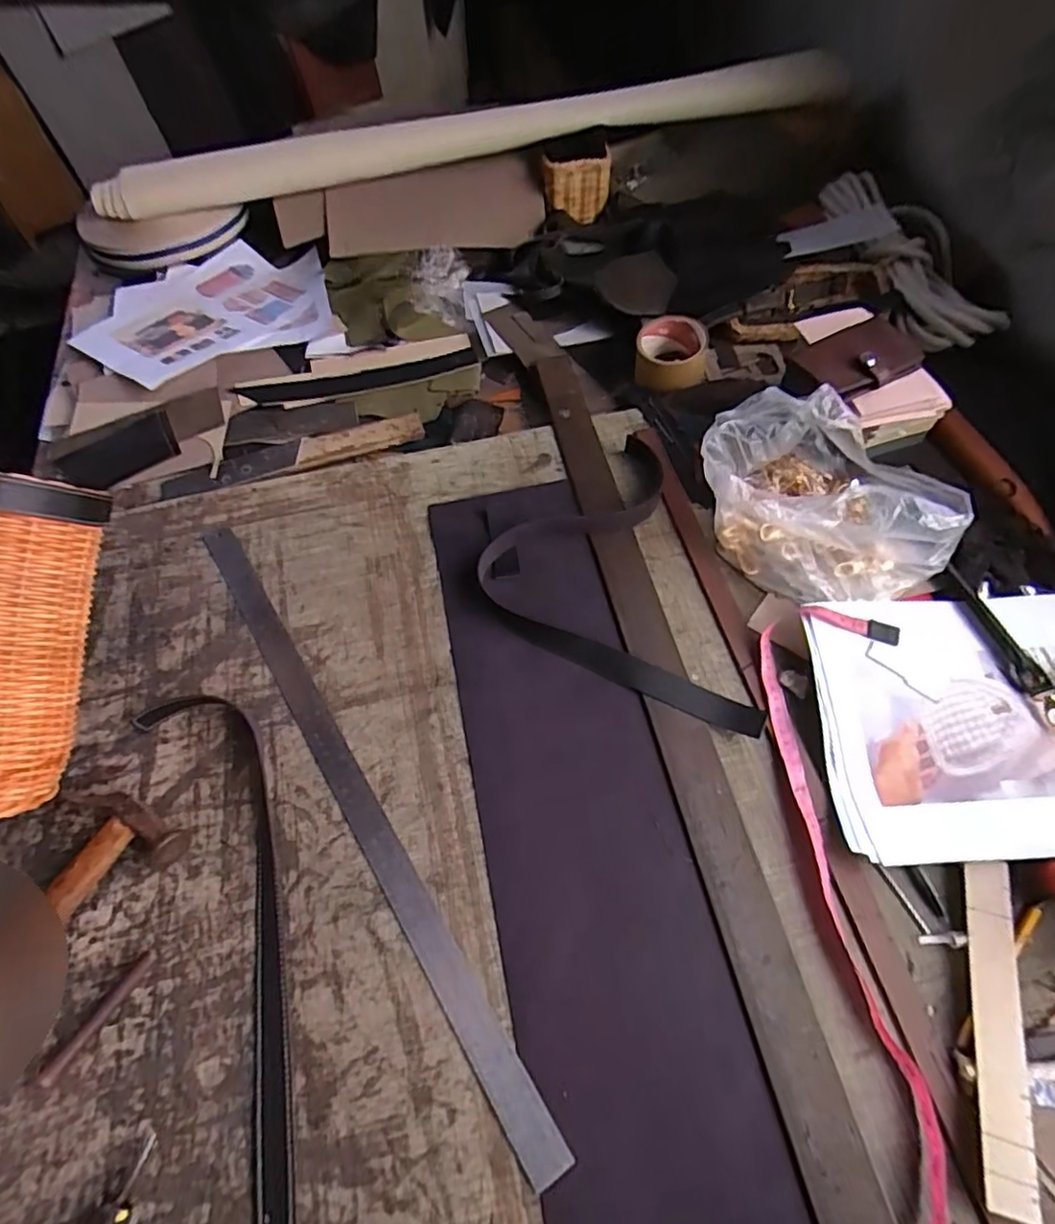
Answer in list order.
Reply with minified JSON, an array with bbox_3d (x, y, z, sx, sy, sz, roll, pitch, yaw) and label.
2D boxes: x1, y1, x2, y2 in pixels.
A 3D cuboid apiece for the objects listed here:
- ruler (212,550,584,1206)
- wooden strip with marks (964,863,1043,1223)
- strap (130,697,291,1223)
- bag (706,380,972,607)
[{"bbox_3d":[-0.157,0.140,0.521,0.035,0.006,0.607,-32,63,-14],"label":"ruler"},{"bbox_3d":[0.315,0.274,0.408,0.029,0.009,0.199,10,61,15],"label":"wooden strip with marks"},{"bbox_3d":[-0.217,0.259,0.454,0.090,0.011,0.449,-22,62,-8],"label":"strap"},{"bbox_3d":[0.271,-0.111,0.573,0.170,0.116,0.208,-18,62,-6],"label":"bag"}]

